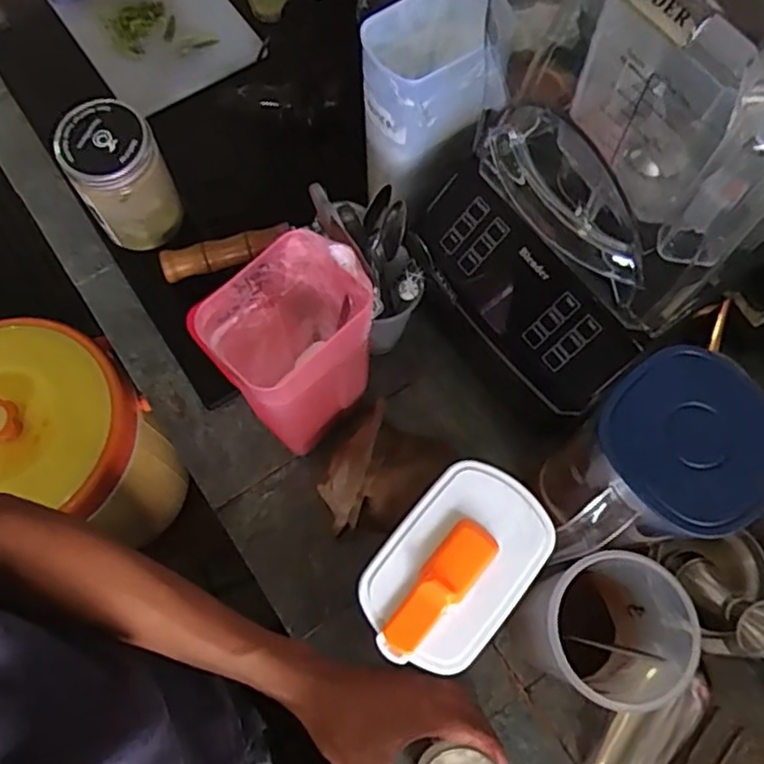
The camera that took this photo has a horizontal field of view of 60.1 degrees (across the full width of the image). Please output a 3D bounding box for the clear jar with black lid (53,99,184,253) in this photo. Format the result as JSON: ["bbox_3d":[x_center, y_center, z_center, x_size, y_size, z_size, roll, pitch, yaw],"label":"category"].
[{"bbox_3d":[-0.268,-0.204,0.692,0.091,0.150,0.083,-30,74,-11],"label":"clear jar with black lid"}]

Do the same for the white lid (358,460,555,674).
[{"bbox_3d":[0.046,0.110,0.399,0.081,0.015,0.126,38,74,11],"label":"white lid"}]

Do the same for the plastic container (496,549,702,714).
[{"bbox_3d":[0.172,0.200,0.536,0.111,0.180,0.101,0,71,-1],"label":"plastic container"}]

